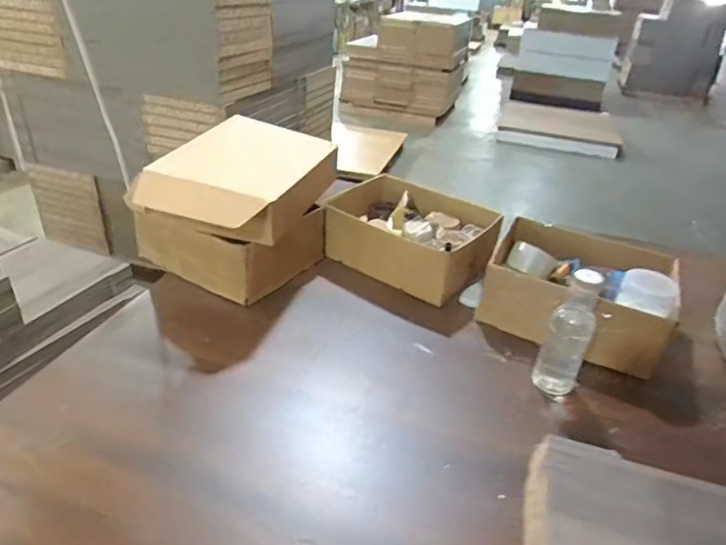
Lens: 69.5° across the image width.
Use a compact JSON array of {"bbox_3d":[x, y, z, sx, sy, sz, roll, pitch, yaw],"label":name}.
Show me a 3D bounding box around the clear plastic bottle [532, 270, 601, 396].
[{"bbox_3d":[0.318,0.090,0.800,0.064,0.196,0.068,23,37,25],"label":"clear plastic bottle"}]

